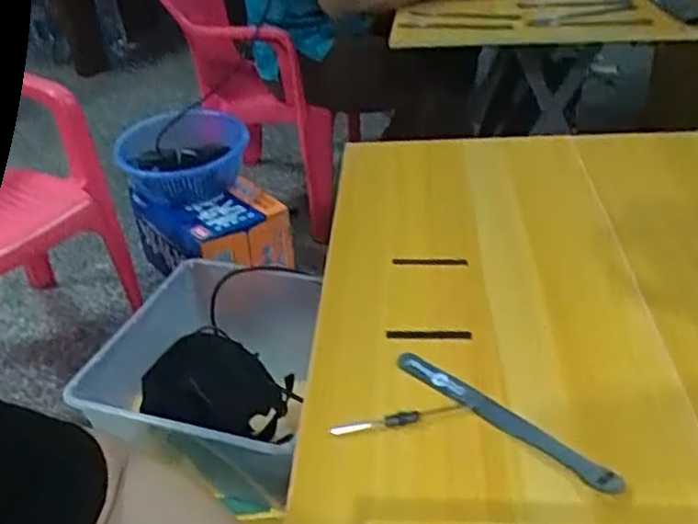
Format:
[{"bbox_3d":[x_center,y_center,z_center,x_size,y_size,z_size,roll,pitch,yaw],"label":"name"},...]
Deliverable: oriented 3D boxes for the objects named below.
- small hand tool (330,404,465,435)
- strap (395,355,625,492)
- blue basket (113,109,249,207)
[{"bbox_3d":[0.037,0.120,0.539,0.103,0.006,0.009,-9,36,-4],"label":"small hand tool"},{"bbox_3d":[0.114,0.115,0.535,0.020,0.006,0.191,-32,43,-33],"label":"strap"},{"bbox_3d":[-0.357,-0.226,1.516,0.266,0.105,0.242,14,41,26],"label":"blue basket"}]

